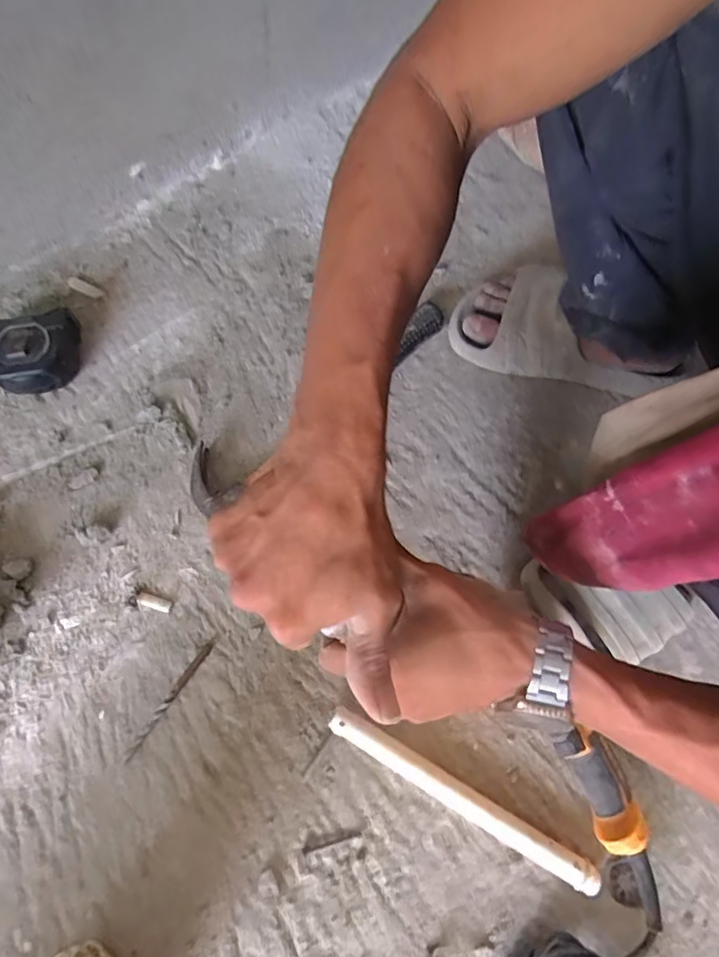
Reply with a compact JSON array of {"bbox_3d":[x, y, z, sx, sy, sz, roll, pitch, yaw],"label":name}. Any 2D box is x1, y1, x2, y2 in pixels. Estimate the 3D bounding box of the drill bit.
[{"bbox_3d":[-0.169,0.196,0.464,0.009,0.007,0.114,34,75,9],"label":"drill bit"}]

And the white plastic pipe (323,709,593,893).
[{"bbox_3d":[0.082,0.261,0.433,0.237,0.024,0.022,30,74,8],"label":"white plastic pipe"}]

